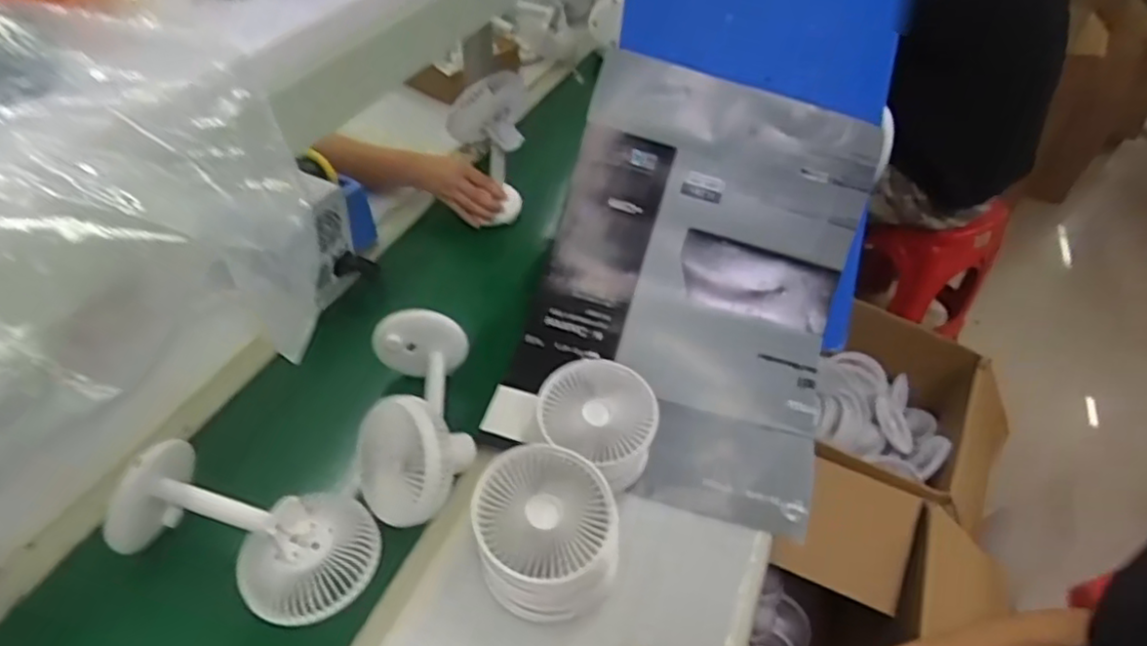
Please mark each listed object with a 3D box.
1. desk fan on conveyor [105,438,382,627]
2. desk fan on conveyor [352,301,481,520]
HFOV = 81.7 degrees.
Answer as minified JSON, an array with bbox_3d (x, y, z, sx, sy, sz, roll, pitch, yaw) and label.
[{"bbox_3d":[-0.317,0.210,0.655,0.239,0.084,0.119,22,47,-5],"label":"desk fan on conveyor"},{"bbox_3d":[-0.172,0.093,0.739,0.110,0.087,0.229,-2,46,-6],"label":"desk fan on conveyor"}]

